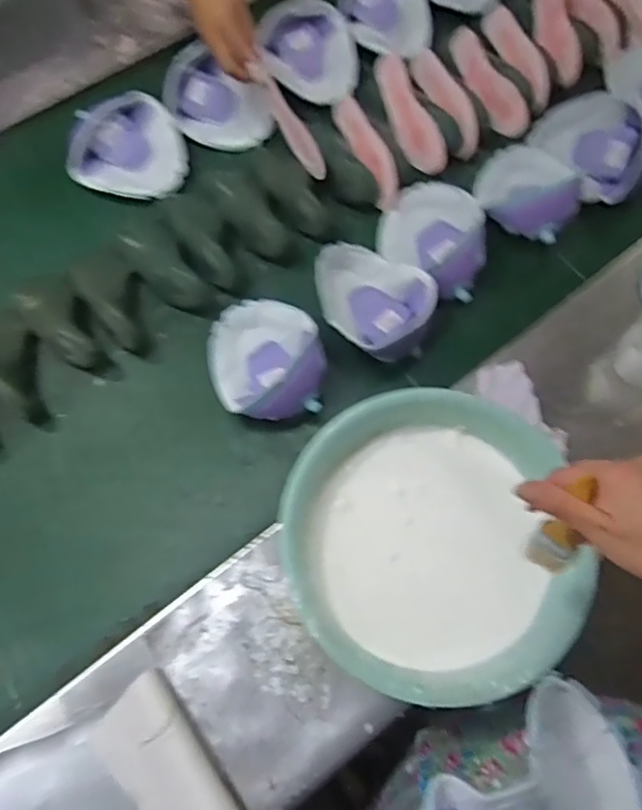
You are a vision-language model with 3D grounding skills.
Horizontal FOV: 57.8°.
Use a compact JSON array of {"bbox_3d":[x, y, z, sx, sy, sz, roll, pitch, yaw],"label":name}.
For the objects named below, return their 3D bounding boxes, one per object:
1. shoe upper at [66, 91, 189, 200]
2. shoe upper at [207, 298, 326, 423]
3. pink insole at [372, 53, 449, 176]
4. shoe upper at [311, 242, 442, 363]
[{"bbox_3d":[-0.298,-0.403,0.900,0.174,0.044,0.164,13,71,5],"label":"shoe upper"},{"bbox_3d":[-0.076,-0.069,0.771,0.145,0.077,0.183,-14,71,-5],"label":"shoe upper"},{"bbox_3d":[0.140,-0.459,0.919,0.019,0.065,0.196,-28,91,-40],"label":"pink insole"},{"bbox_3d":[0.069,-0.140,0.796,0.174,0.065,0.143,37,75,12],"label":"shoe upper"}]

